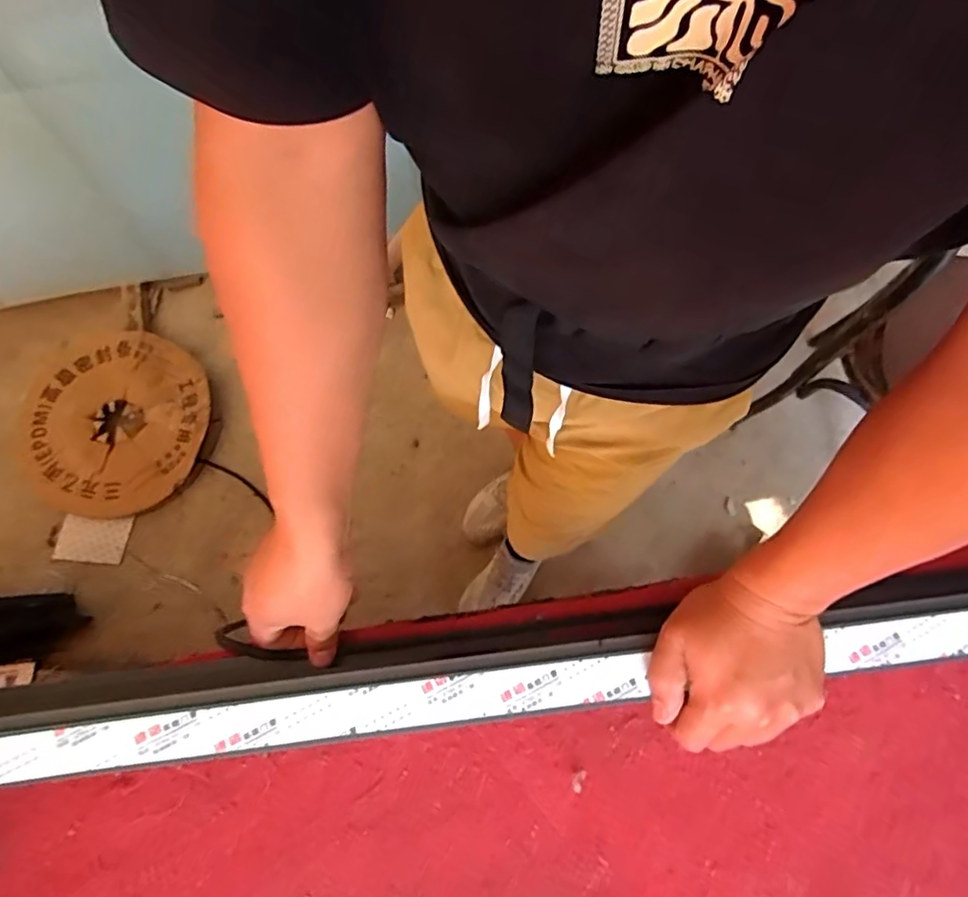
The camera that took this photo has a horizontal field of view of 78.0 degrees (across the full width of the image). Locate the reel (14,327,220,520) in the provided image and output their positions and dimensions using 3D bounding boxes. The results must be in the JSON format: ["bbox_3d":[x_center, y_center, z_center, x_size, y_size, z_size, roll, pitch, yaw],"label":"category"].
[{"bbox_3d":[-0.932,-0.070,1.503,0.524,0.066,0.468,24,73,8],"label":"reel"}]

